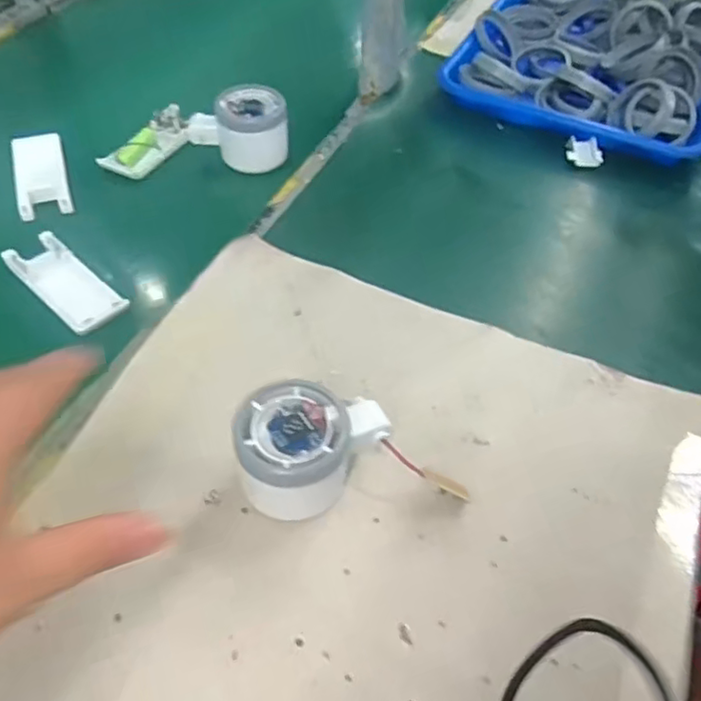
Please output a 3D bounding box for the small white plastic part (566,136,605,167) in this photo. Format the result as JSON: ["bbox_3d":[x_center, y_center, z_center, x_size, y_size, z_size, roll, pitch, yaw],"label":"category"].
[{"bbox_3d":[0.208,-0.176,0.558,0.031,0.013,0.024,2,50,0],"label":"small white plastic part"}]

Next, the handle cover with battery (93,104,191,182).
[{"bbox_3d":[-0.175,-0.184,0.560,0.038,0.019,0.095,21,52,15],"label":"handle cover with battery"}]

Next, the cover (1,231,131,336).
[{"bbox_3d":[-0.202,-0.049,0.448,0.104,0.008,0.040,37,58,26],"label":"cover"}]

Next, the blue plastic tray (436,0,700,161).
[{"bbox_3d":[0.256,-0.311,0.642,0.246,0.047,0.313,22,52,16],"label":"blue plastic tray"}]

